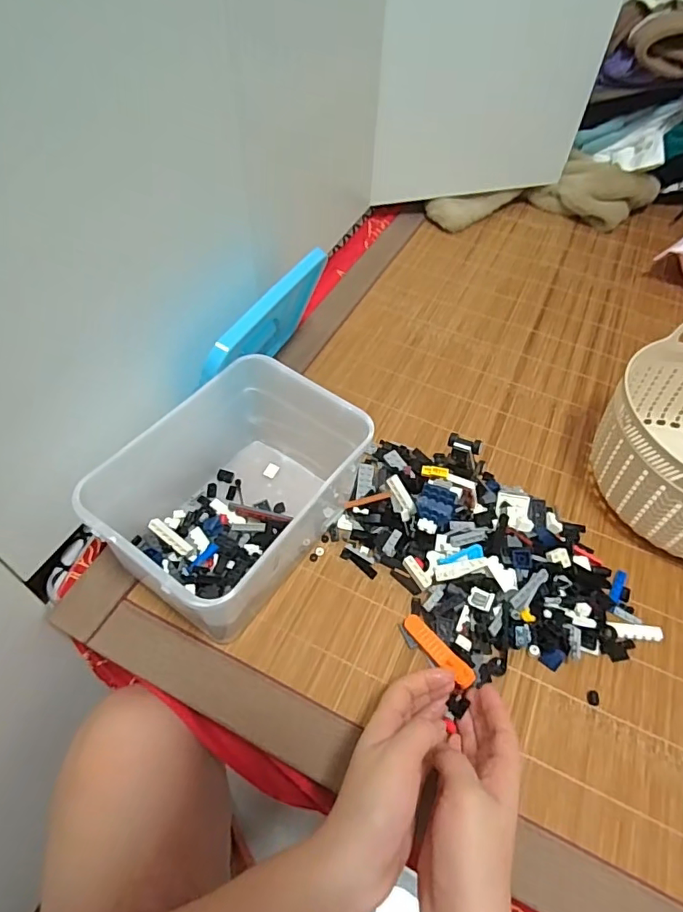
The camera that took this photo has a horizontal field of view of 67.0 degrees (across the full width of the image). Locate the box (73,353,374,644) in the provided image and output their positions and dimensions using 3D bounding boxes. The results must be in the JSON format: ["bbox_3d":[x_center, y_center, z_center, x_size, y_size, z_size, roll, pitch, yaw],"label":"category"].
[{"bbox_3d":[-0.090,0.037,0.457,0.152,0.124,0.208,30,56,19],"label":"box"}]

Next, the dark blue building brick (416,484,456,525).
[{"bbox_3d":[0.086,0.043,0.469,0.031,0.012,0.031,19,53,12],"label":"dark blue building brick"}]

